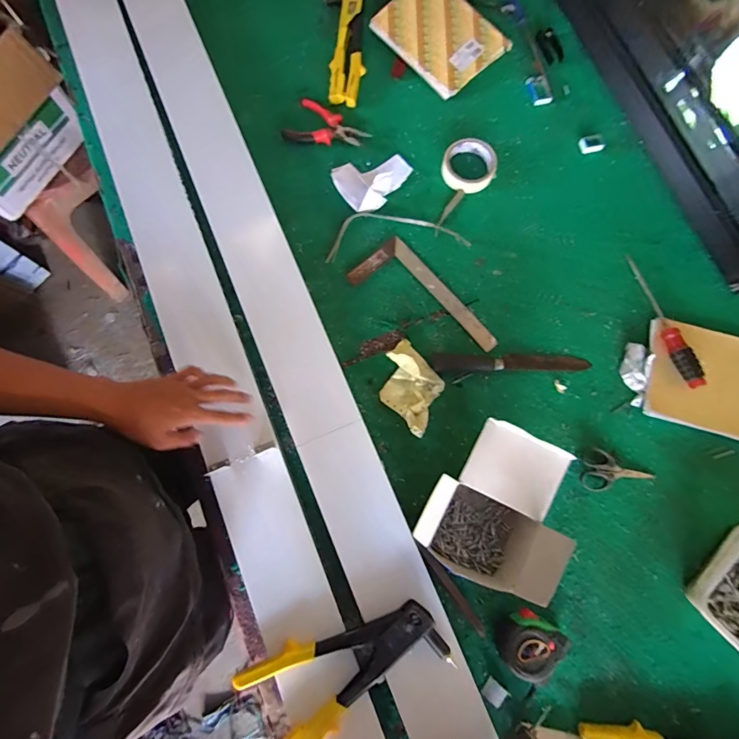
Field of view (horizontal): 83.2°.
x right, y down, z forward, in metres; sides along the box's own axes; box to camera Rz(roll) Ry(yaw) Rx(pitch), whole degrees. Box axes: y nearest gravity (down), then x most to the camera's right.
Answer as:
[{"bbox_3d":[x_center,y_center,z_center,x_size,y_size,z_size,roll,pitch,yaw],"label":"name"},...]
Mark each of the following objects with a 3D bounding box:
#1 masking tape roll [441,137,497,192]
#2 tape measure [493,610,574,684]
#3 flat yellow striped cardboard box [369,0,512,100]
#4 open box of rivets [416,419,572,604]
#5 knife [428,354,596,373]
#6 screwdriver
[{"bbox_3d":[0.175,-0.356,0.728,0.092,0.019,0.093,0,77,-1],"label":"masking tape roll"},{"bbox_3d":[0.211,0.368,0.560,0.078,0.041,0.076,32,79,6],"label":"tape measure"},{"bbox_3d":[0.132,-0.623,0.770,0.170,0.017,0.206,-45,87,-4],"label":"flat yellow striped cardboard box"},{"bbox_3d":[0.163,0.179,0.559,0.167,0.128,0.190,27,78,5],"label":"open box of rivets"},{"bbox_3d":[0.223,-0.011,0.654,0.246,0.018,0.029,-1,77,-1],"label":"knife"},{"bbox_3d":[0.468,-0.082,0.661,0.030,0.030,0.232,-13,78,-4],"label":"screwdriver"}]

